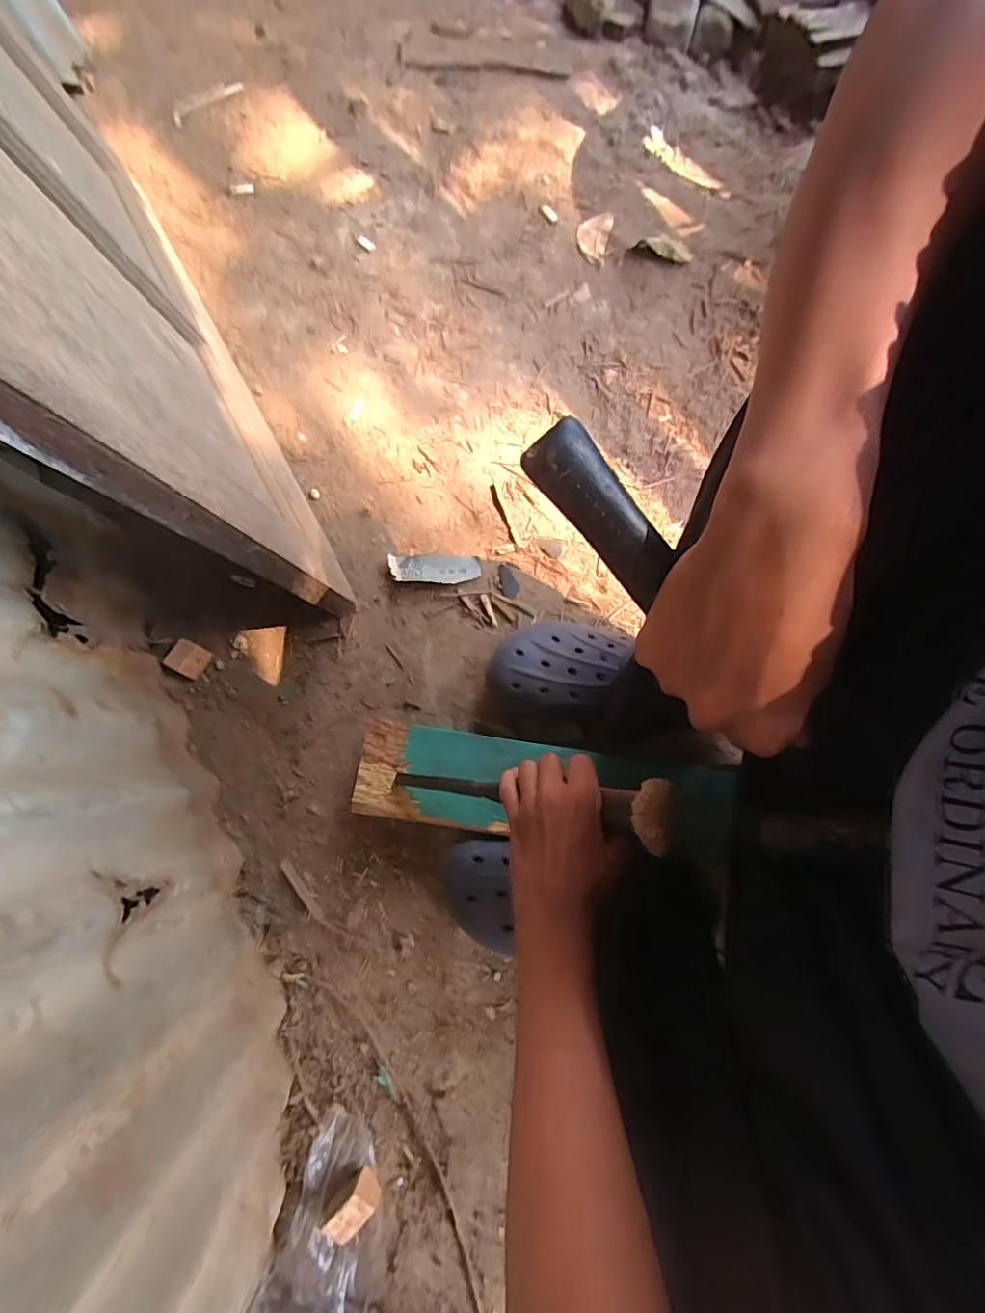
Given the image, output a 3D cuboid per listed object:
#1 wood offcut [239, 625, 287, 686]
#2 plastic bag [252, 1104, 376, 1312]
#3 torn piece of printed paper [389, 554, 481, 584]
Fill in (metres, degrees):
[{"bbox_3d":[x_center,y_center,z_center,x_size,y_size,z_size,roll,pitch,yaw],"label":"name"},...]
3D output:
[{"bbox_3d":[-0.260,-0.002,0.607,0.052,0.011,0.064,1,76,-1],"label":"wood offcut"},{"bbox_3d":[-0.150,0.547,0.478,0.098,0.040,0.210,19,76,4],"label":"plastic bag"},{"bbox_3d":[-0.068,-0.105,0.637,0.105,0.005,0.040,2,67,-4],"label":"torn piece of printed paper"}]

